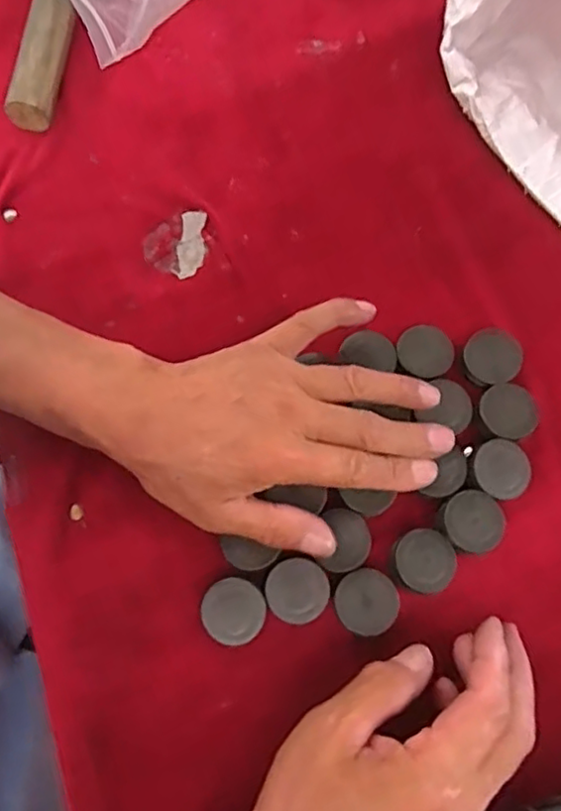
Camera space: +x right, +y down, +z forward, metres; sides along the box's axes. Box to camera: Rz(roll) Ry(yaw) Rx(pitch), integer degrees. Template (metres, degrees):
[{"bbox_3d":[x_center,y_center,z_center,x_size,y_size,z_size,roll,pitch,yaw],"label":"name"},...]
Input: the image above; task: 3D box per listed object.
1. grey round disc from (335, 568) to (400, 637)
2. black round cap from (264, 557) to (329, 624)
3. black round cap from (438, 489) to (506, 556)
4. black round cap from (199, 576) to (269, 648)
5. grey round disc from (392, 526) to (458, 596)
[{"bbox_3d":[0.045,0.104,0.337,0.032,0.013,0.032,0,73,-1],"label":"grey round disc"},{"bbox_3d":[0.009,0.097,0.333,0.031,0.008,0.031,0,73,-1],"label":"black round cap"},{"bbox_3d":[0.102,0.065,0.351,0.034,0.026,0.033,0,73,-1],"label":"black round cap"},{"bbox_3d":[-0.024,0.108,0.334,0.032,0.018,0.032,0,73,-1],"label":"black round cap"},{"bbox_3d":[0.077,0.084,0.344,0.032,0.014,0.032,0,73,-1],"label":"grey round disc"}]

